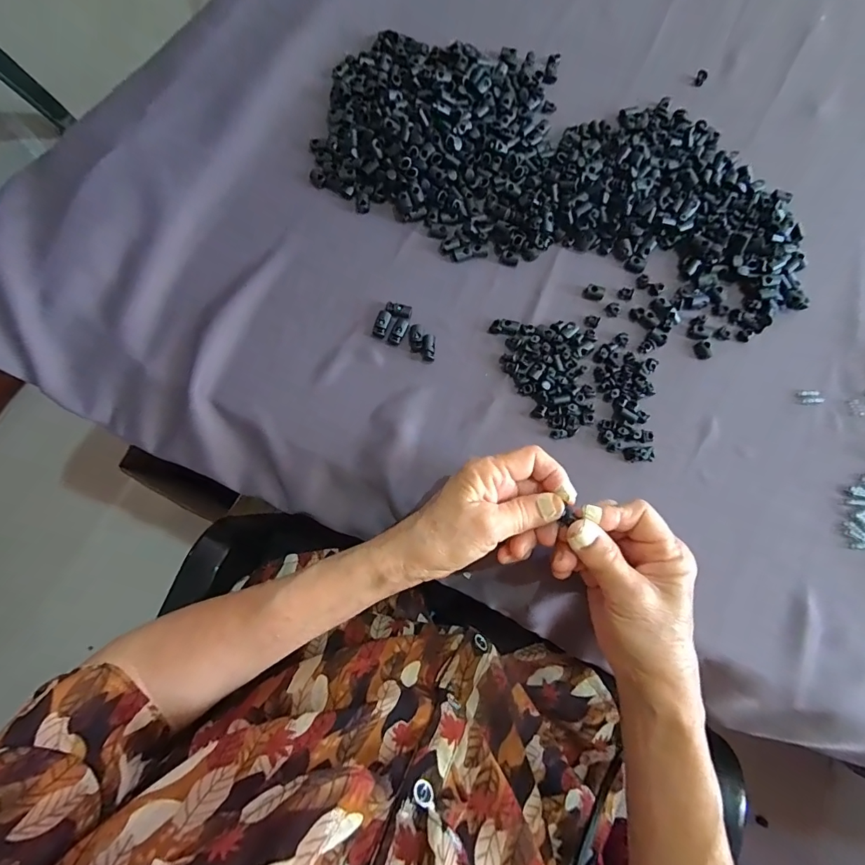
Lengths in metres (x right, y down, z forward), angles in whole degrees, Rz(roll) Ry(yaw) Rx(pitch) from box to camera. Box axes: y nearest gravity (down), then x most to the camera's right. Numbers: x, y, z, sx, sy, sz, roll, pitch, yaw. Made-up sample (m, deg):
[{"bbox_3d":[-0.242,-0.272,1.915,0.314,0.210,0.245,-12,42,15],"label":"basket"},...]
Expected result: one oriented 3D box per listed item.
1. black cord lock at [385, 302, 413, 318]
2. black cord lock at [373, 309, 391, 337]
[{"bbox_3d":[-0.026,-0.099,0.356,0.021,0.006,0.012,23,78,5],"label":"black cord lock"},{"bbox_3d":[-0.040,-0.087,0.355,0.011,0.005,0.022,17,77,3],"label":"black cord lock"}]

